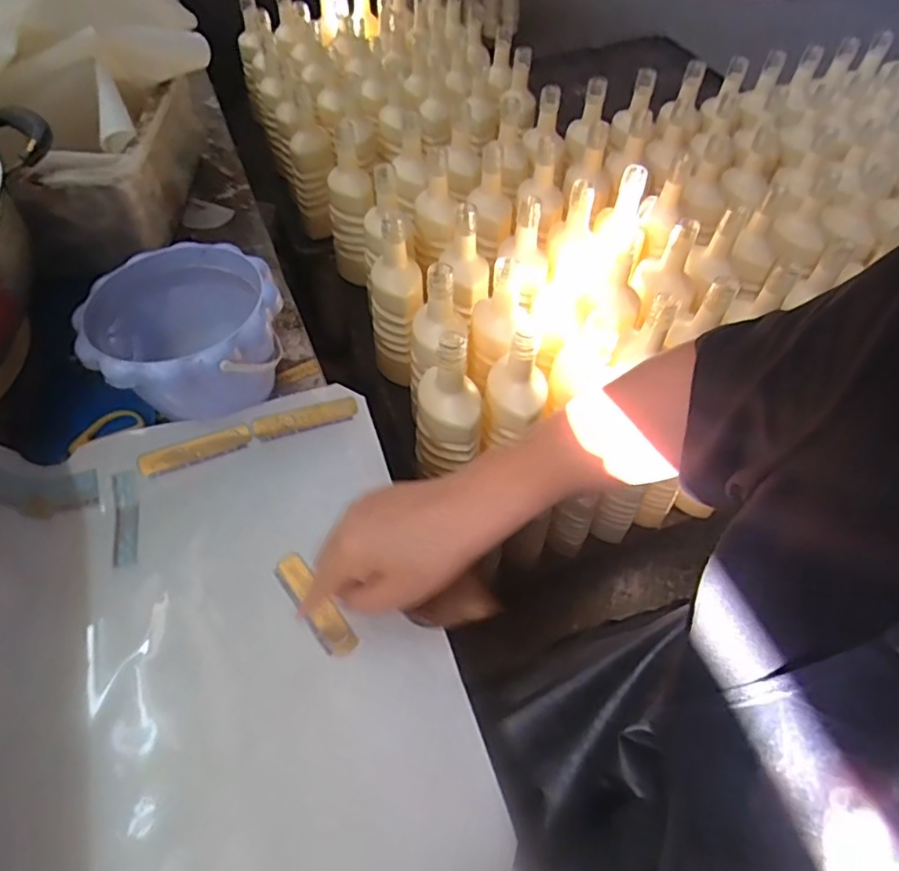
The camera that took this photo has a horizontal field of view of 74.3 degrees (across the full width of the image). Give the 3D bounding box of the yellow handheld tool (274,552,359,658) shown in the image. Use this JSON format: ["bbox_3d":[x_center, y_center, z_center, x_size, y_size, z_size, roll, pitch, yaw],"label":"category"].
[{"bbox_3d":[-0.101,0.126,0.444,0.023,0.006,0.091,-33,62,-24],"label":"yellow handheld tool"}]

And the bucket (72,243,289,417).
[{"bbox_3d":[-0.221,-0.077,0.517,0.155,0.110,0.148,1,52,-1],"label":"bucket"}]

